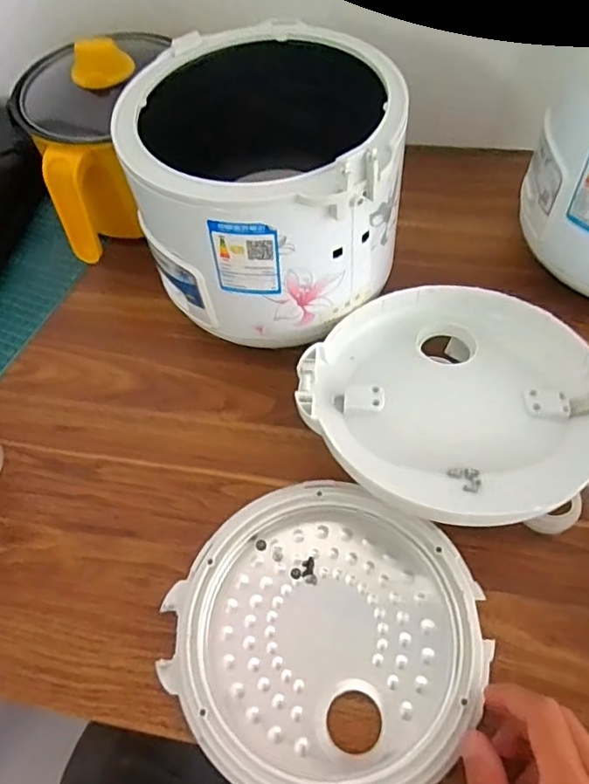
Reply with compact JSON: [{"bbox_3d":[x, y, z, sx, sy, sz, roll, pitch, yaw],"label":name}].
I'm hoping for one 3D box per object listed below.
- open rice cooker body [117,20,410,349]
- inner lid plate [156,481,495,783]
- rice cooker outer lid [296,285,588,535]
[{"bbox_3d":[-0.021,-0.166,0.447,0.198,0.142,0.208,-7,57,0],"label":"open rice cooker body"},{"bbox_3d":[0.020,0.154,0.362,0.190,0.021,0.185,-2,57,3],"label":"inner lid plate"},{"bbox_3d":[0.120,0.006,0.425,0.208,0.061,0.192,-2,57,3],"label":"rice cooker outer lid"}]

